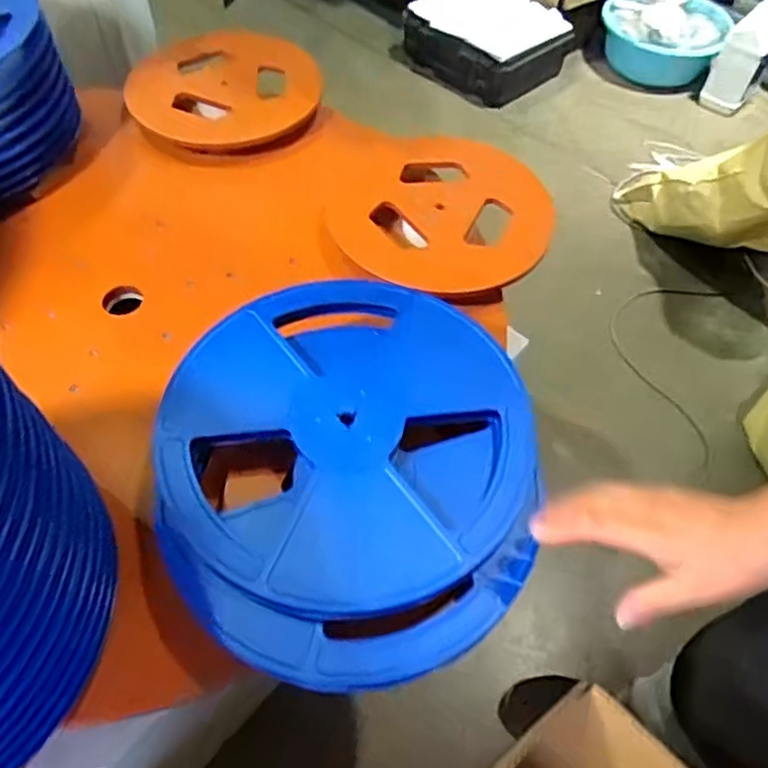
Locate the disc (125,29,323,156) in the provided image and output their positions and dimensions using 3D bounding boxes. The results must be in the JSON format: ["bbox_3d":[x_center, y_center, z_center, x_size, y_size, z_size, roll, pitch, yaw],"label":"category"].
[{"bbox_3d":[-0.222,-0.422,0.947,0.254,0.043,0.238,1,55,-2],"label":"disc"}]

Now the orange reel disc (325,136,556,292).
[{"bbox_3d":[0.065,-0.213,0.830,0.274,0.035,0.240,26,65,15],"label":"orange reel disc"}]

